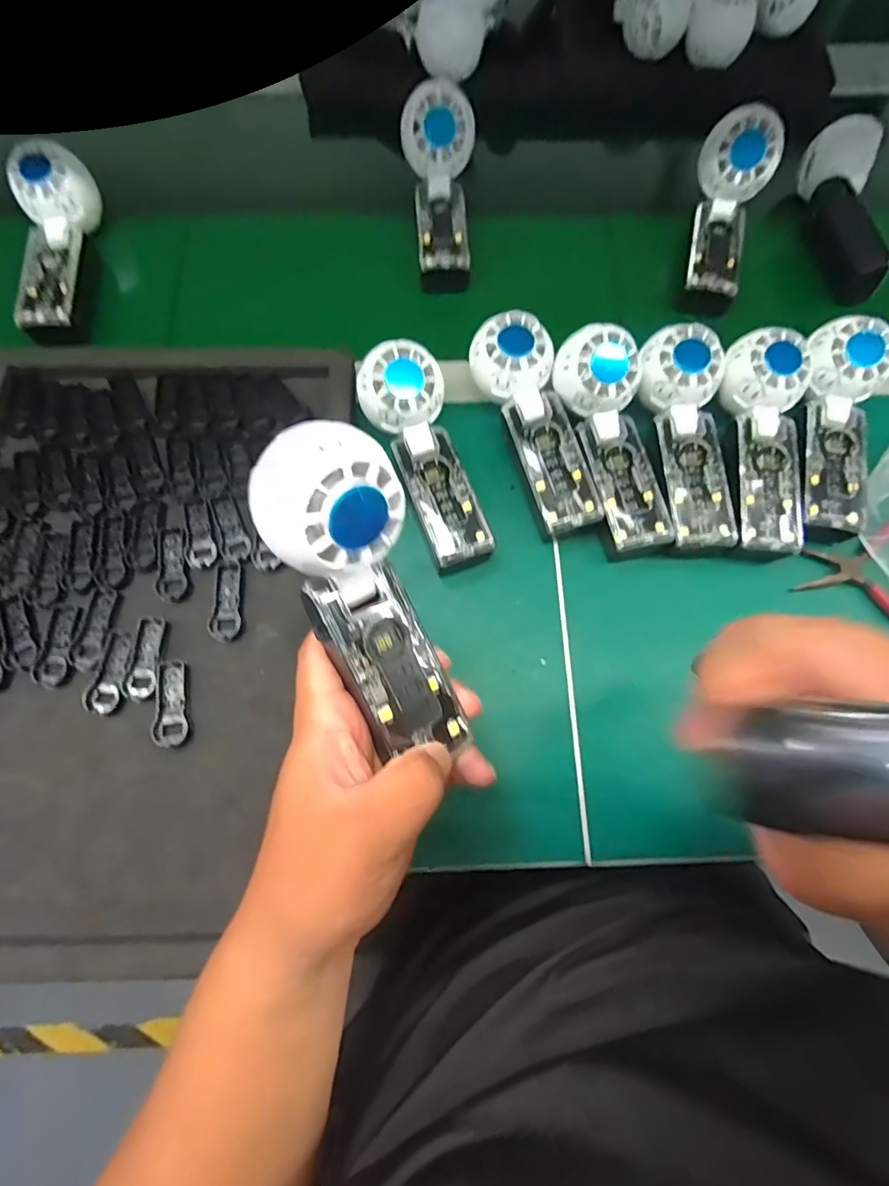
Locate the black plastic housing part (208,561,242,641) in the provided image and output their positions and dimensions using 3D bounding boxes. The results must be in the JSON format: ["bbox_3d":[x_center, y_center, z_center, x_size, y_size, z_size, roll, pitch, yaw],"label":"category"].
[{"bbox_3d":[-0.153,0.005,0.357,0.020,0.004,0.057,-6,73,-2],"label":"black plastic housing part"}]

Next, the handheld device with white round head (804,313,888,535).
[{"bbox_3d":[0.298,-0.125,0.382,0.053,0.053,0.163,8,73,2],"label":"handheld device with white round head"}]

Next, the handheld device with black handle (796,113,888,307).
[{"bbox_3d":[0.361,-0.344,0.459,0.042,0.055,0.154,0,73,0],"label":"handheld device with black handle"}]

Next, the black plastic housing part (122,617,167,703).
[{"bbox_3d":[-0.202,0.043,0.344,0.021,0.004,0.056,-1,73,-1],"label":"black plastic housing part"}]

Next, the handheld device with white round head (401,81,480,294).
[{"bbox_3d":[-0.001,-0.354,0.452,0.060,0.049,0.162,-6,92,-4],"label":"handheld device with white round head"}]

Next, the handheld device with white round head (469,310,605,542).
[{"bbox_3d":[0.072,-0.124,0.386,0.060,0.060,0.165,-21,74,-7],"label":"handheld device with white round head"}]

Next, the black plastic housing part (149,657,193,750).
[{"bbox_3d":[-0.178,0.072,0.335,0.022,0.005,0.055,-7,73,-2],"label":"black plastic housing part"}]

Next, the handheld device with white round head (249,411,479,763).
[{"bbox_3d":[-0.034,0.005,0.234,0.056,0.035,0.157,-22,115,-8],"label":"handheld device with white round head"}]

